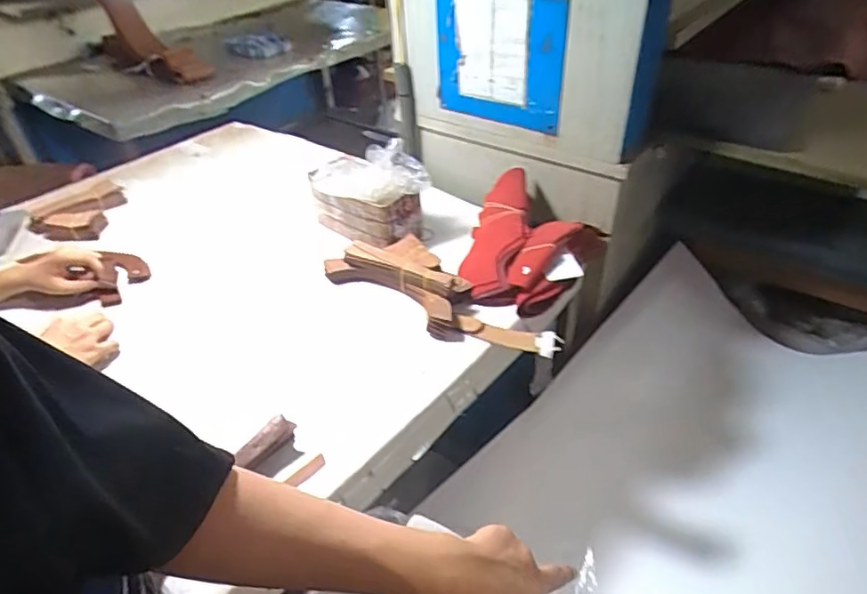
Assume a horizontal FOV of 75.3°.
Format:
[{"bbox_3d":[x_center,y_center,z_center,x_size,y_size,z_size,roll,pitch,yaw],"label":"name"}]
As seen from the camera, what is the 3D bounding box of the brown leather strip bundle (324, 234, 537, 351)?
[{"bbox_3d":[0.001,-0.007,0.833,0.380,0.060,0.110,26,48,32],"label":"brown leather strip bundle"}]

